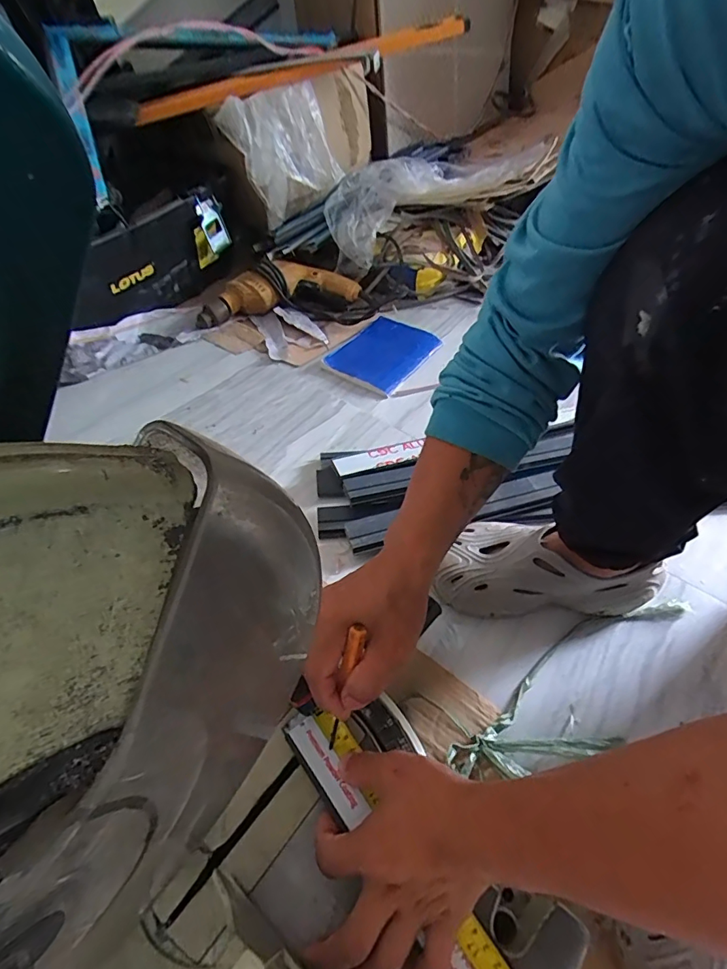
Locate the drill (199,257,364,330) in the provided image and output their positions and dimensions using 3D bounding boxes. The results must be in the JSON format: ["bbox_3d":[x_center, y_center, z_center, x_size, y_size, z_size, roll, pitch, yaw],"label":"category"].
[{"bbox_3d":[-0.173,-0.386,0.954,0.322,0.068,0.111,-15,52,-14],"label":"drill"}]

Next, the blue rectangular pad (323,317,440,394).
[{"bbox_3d":[0.041,-0.251,0.897,0.148,0.015,0.199,28,55,21],"label":"blue rectangular pad"}]

